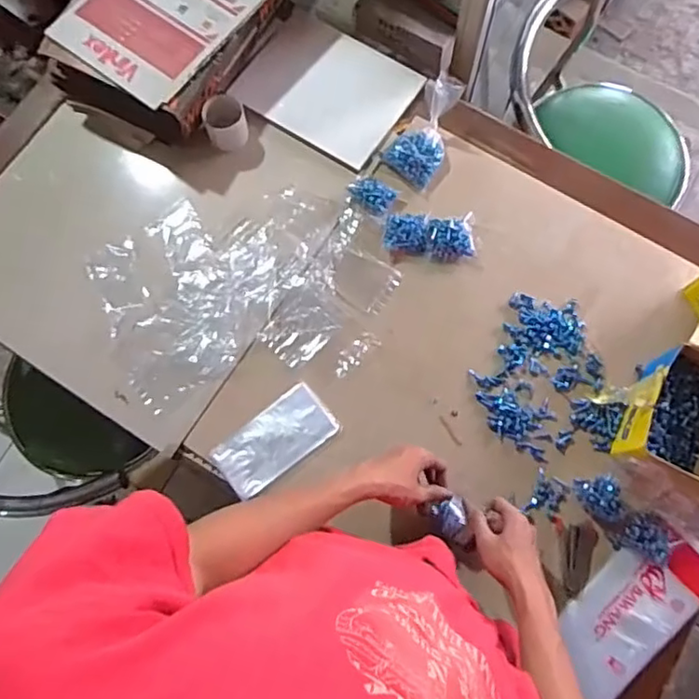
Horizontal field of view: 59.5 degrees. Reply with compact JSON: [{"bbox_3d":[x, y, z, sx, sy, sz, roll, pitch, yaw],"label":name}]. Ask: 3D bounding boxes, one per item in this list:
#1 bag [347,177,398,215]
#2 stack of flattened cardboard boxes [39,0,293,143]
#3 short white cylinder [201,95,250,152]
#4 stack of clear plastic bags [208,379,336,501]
[{"bbox_3d":[0.033,-0.227,0.896,0.067,0.014,0.045,30,78,9],"label":"bag"},{"bbox_3d":[-0.259,-0.503,0.917,0.252,0.102,0.343,30,78,9],"label":"stack of flattened cardboard boxes"},{"bbox_3d":[-0.183,-0.336,0.910,0.059,0.047,0.066,-20,75,-4],"label":"short white cylinder"},{"bbox_3d":[-0.098,0.121,0.812,0.157,0.016,0.082,-38,77,-8],"label":"stack of clear plastic bags"}]

